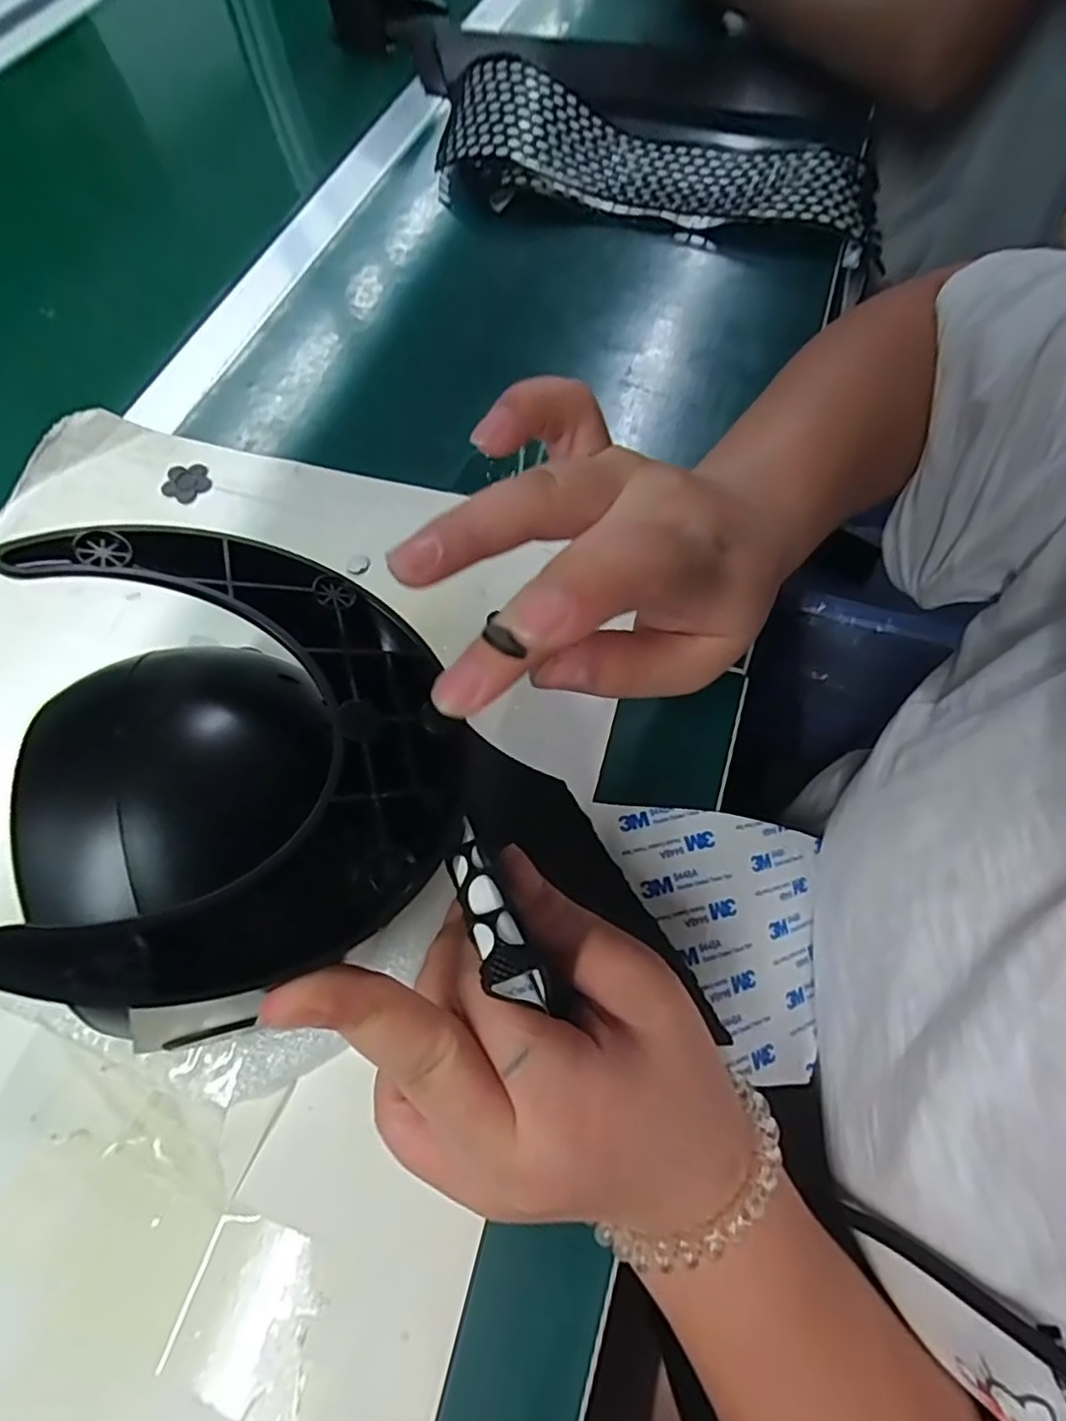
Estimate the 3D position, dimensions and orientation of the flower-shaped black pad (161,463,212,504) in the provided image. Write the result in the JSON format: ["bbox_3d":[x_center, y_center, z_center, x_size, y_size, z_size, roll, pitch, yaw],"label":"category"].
[{"bbox_3d":[-0.193,-0.128,0.358,0.027,0.004,0.026,29,69,14],"label":"flower-shaped black pad"}]

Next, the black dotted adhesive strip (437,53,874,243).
[{"bbox_3d":[0.085,-0.406,0.468,0.319,0.044,0.105,16,66,9],"label":"black dotted adhesive strip"}]

